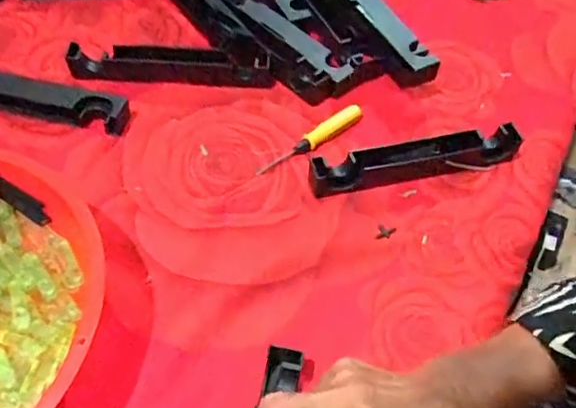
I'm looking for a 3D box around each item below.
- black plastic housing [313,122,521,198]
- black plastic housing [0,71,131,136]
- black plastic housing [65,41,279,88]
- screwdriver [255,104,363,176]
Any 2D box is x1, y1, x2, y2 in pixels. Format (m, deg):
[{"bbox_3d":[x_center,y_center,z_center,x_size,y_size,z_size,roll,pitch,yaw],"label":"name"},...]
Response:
[{"bbox_3d":[0.118,-0.043,0.496,0.201,0.030,0.028,-14,55,-11],"label":"black plastic housing"},{"bbox_3d":[-0.242,-0.100,0.514,0.192,0.033,0.034,9,54,5],"label":"black plastic housing"},{"bbox_3d":[-0.115,-0.135,0.547,0.195,0.030,0.023,1,54,0],"label":"black plastic housing"},{"bbox_3d":[0.023,-0.061,0.512,0.125,0.011,0.017,-35,62,-23],"label":"screwdriver"}]

